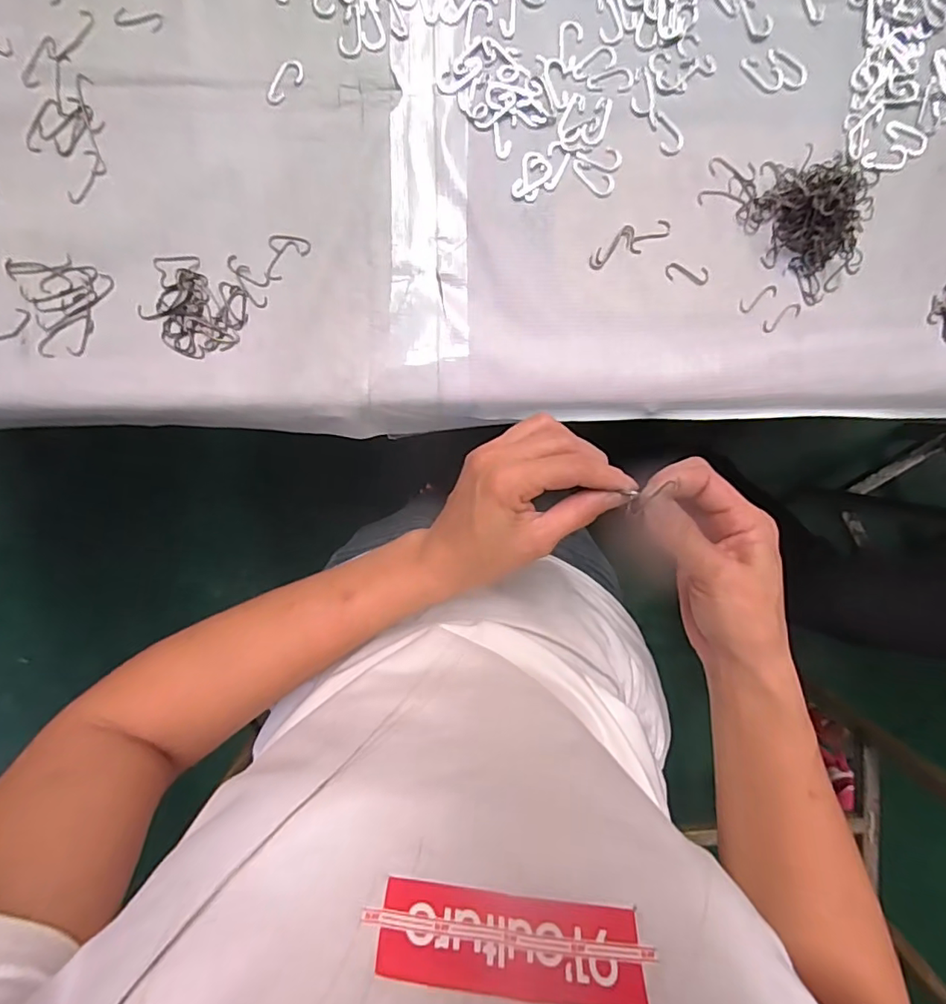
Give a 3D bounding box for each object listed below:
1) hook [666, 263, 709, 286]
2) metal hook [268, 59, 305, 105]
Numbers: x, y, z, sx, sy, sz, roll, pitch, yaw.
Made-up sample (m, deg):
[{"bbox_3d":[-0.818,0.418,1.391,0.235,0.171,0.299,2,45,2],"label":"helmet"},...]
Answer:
[{"bbox_3d":[0.178,-0.189,0.444,0.036,0.004,0.014,7,98,-2],"label":"hook"},{"bbox_3d":[-0.146,-0.328,0.420,0.017,0.005,0.038,29,96,-5],"label":"metal hook"}]

